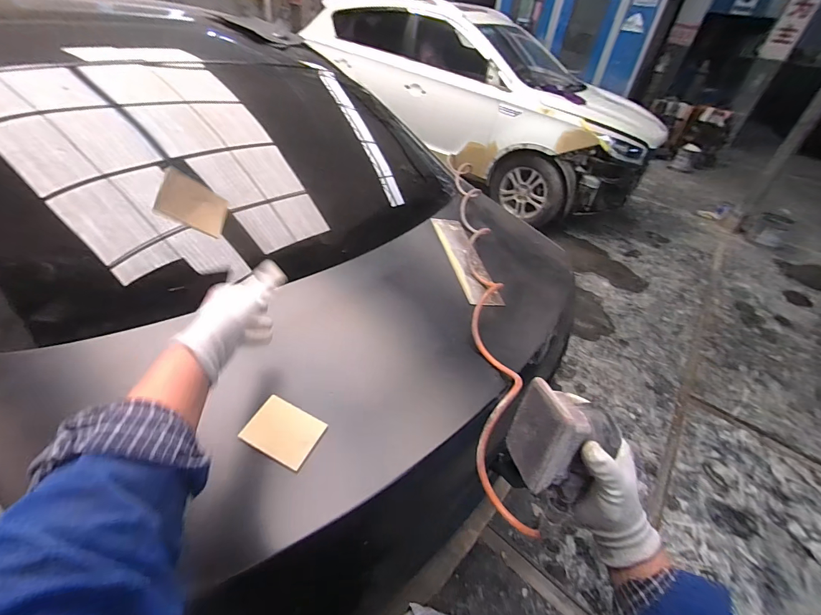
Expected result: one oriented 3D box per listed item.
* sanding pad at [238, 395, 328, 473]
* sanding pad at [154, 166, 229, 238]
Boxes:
[{"bbox_3d":[-0.185,0.181,0.534,0.101,0.006,0.077,26,48,9],"label":"sanding pad"},{"bbox_3d":[-0.354,-0.167,0.600,0.009,0.114,0.088,-12,70,20],"label":"sanding pad"}]

